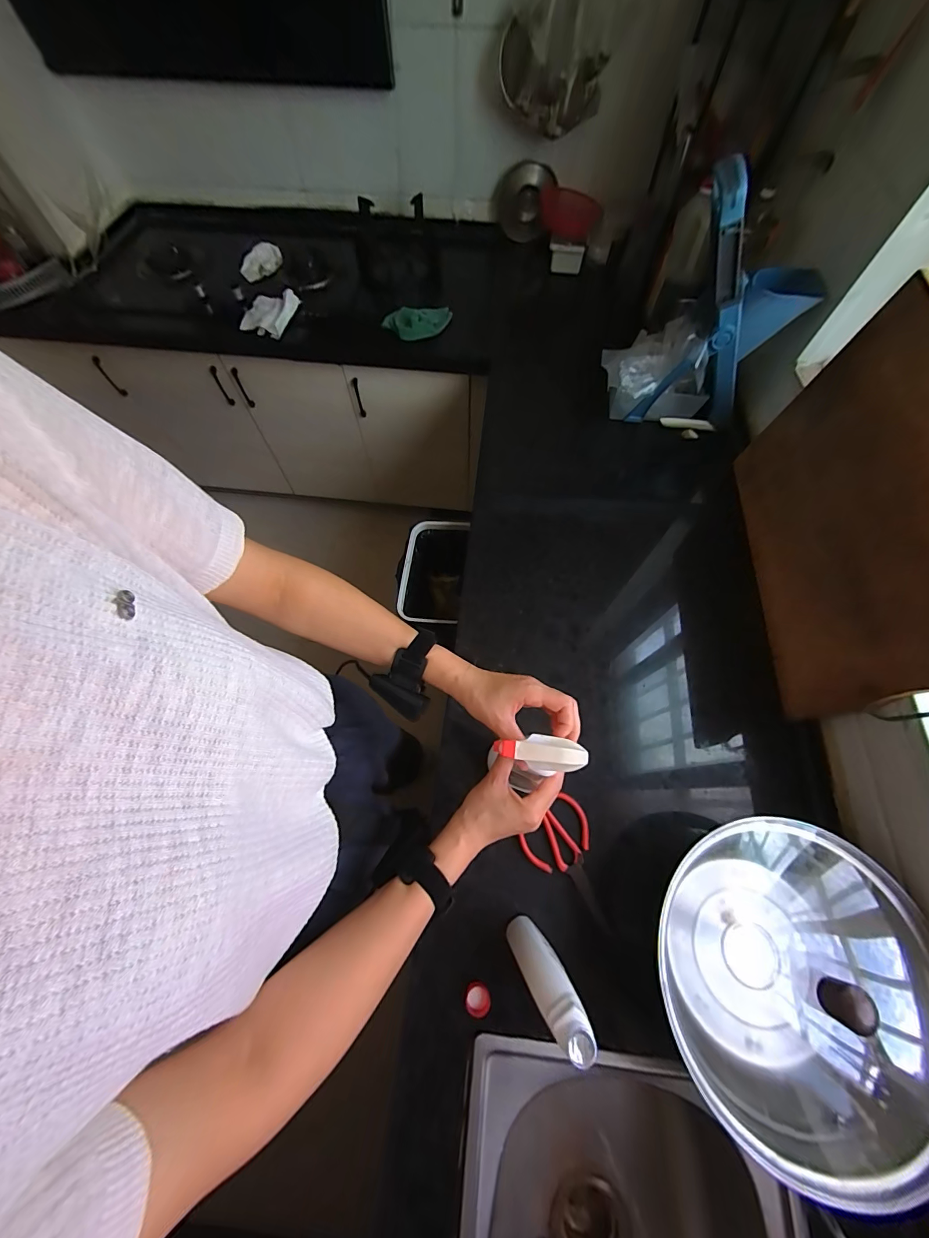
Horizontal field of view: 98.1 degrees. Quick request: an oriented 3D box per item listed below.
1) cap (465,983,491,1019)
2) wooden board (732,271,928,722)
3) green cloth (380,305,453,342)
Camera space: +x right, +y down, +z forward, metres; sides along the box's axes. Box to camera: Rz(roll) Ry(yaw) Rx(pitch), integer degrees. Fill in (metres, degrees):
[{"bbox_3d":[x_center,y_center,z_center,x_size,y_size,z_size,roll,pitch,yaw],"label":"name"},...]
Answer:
[{"bbox_3d":[0.018,0.486,0.515,0.032,0.010,0.035,0,66,1],"label":"cap"},{"bbox_3d":[0.585,-0.157,0.607,0.031,0.351,0.556,13,67,-6],"label":"wooden board"},{"bbox_3d":[-0.122,-0.776,1.049,0.174,0.061,0.064,-13,66,-5],"label":"green cloth"}]

